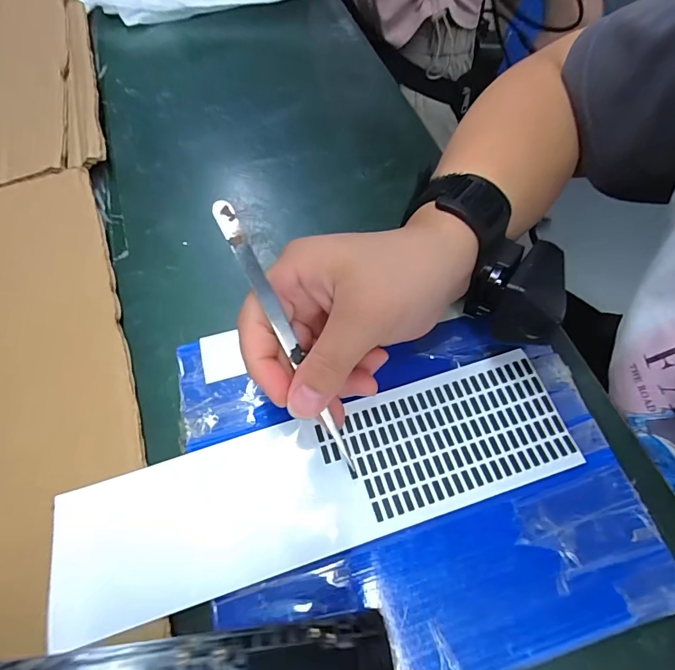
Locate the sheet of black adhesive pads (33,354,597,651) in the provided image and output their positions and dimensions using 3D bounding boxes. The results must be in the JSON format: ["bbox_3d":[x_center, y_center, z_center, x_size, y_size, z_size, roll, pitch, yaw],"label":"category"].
[{"bbox_3d":[-0.007,0.067,0.201,0.247,0.007,0.064,-15,62,-7],"label":"sheet of black adhesive pads"}]

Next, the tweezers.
[{"bbox_3d":[-0.021,0.004,0.189,0.008,0.010,0.136,-29,107,-16],"label":"tweezers"}]

